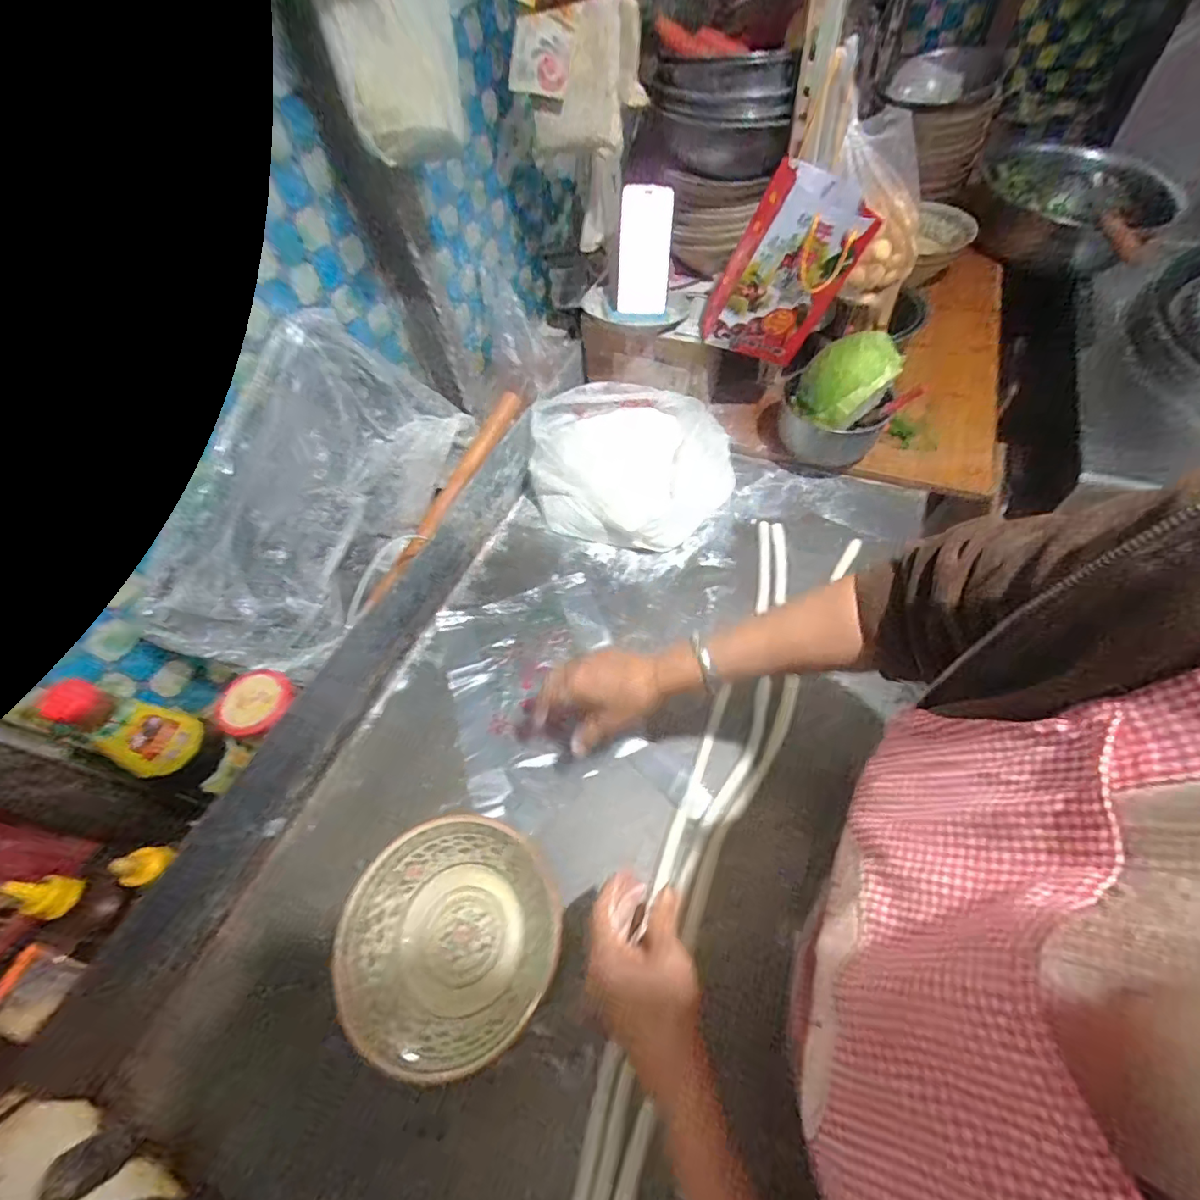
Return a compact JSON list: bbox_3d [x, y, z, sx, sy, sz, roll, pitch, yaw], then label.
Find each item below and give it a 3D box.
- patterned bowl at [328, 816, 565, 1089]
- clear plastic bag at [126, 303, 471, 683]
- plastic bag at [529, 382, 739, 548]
[{"bbox_3d":[-0.138,0.316,0.505,0.198,0.064,0.192,-2,56,3],"label":"patterned bowl"},{"bbox_3d":[-0.316,-0.112,0.619,0.088,0.232,0.400,12,77,38],"label":"clear plastic bag"},{"bbox_3d":[0.042,-0.207,0.812,0.292,0.107,0.239,18,60,16],"label":"plastic bag"}]

